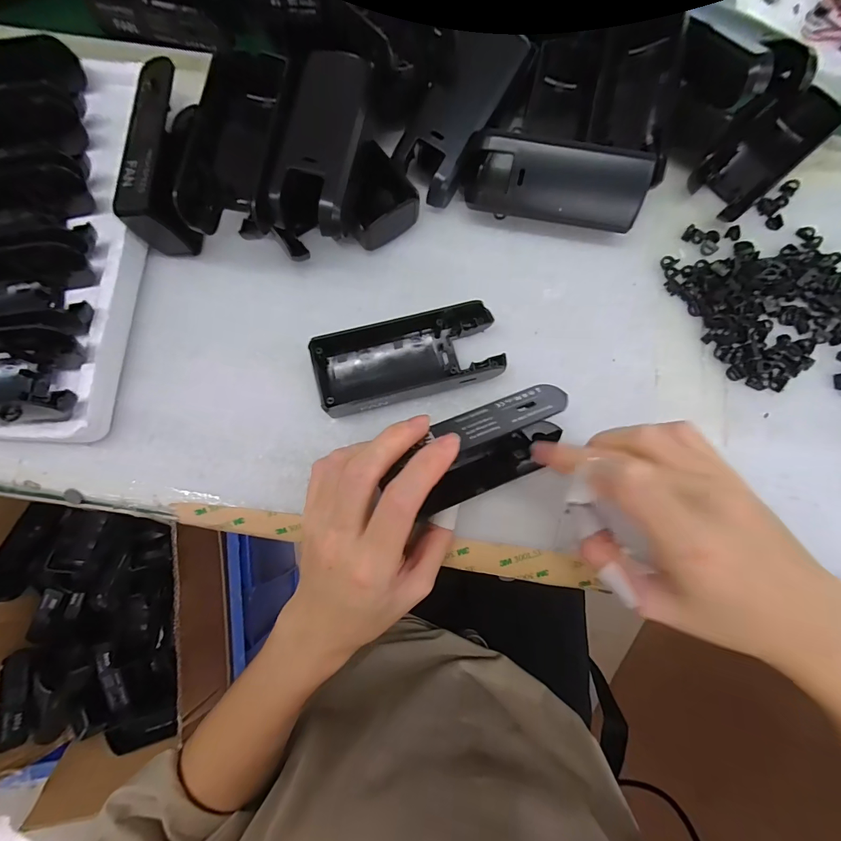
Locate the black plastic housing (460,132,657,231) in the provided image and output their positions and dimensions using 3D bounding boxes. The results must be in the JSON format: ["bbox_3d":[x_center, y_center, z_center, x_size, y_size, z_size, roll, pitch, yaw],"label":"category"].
[{"bbox_3d":[0.082,-0.145,0.243,0.108,0.046,0.032,13,80,2],"label":"black plastic housing"}]

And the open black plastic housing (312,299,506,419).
[{"bbox_3d":[-0.008,-0.039,0.231,0.106,0.029,0.055,-15,80,-3],"label":"open black plastic housing"}]

